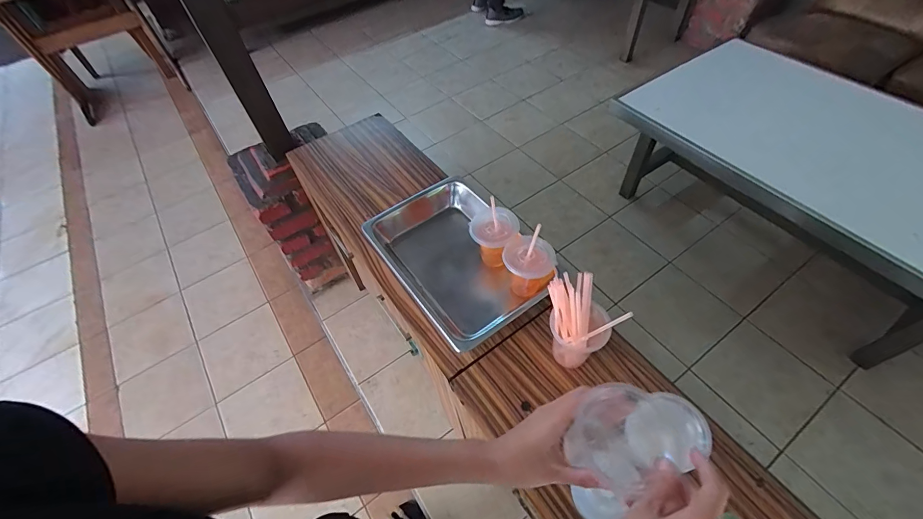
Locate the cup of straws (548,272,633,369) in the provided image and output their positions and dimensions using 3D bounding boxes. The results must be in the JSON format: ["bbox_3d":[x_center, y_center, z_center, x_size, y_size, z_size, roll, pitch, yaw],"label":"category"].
[{"bbox_3d":[0.185,0.100,0.615,0.105,0.152,0.082,36,65,26],"label":"cup of straws"}]

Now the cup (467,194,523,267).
[{"bbox_3d":[0.068,-0.034,0.779,0.089,0.134,0.079,31,63,24],"label":"cup"}]

